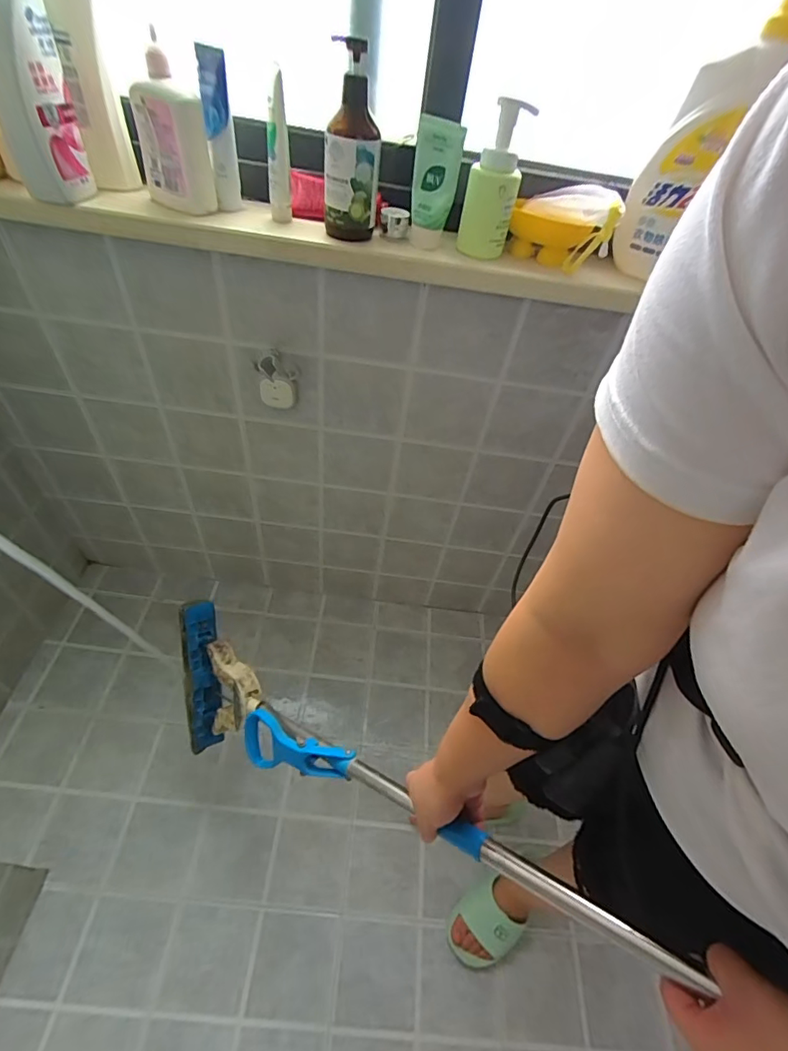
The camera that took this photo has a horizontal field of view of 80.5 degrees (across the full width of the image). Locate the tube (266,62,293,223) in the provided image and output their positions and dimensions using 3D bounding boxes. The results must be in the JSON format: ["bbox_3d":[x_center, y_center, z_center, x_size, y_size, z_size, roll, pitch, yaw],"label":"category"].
[{"bbox_3d":[-0.145,-0.467,0.579,0.028,0.146,0.052,-3,51,-10],"label":"tube"}]

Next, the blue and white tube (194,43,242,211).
[{"bbox_3d":[-0.217,-0.489,0.582,0.033,0.151,0.052,-10,52,-16],"label":"blue and white tube"}]

